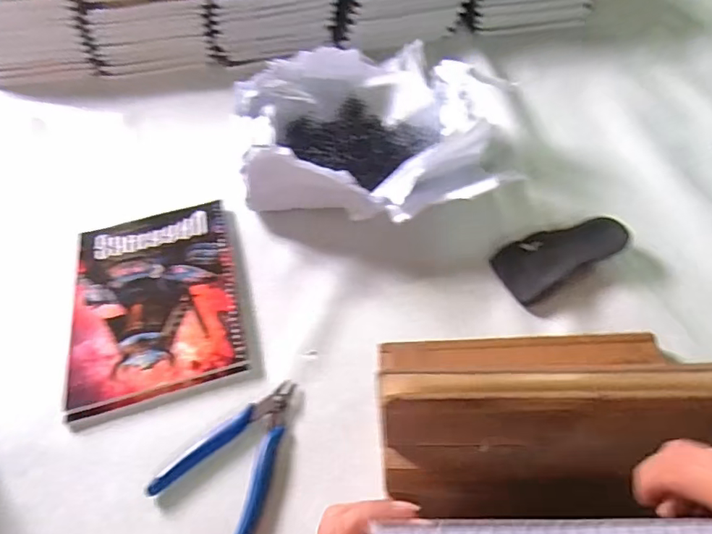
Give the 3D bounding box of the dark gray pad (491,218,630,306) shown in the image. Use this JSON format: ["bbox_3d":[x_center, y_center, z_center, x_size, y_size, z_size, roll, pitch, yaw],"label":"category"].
[{"bbox_3d":[0.185,-0.011,0.464,0.113,0.027,0.058,-22,55,-13],"label":"dark gray pad"}]

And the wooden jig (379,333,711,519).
[{"bbox_3d":[0.119,0.104,0.303,0.197,0.122,0.199,-3,53,2],"label":"wooden jig"}]

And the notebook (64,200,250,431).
[{"bbox_3d":[-0.183,0.026,0.468,0.143,0.010,0.209,-14,54,-7],"label":"notebook"}]

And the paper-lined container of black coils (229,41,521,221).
[{"bbox_3d":[0.032,-0.158,0.545,0.298,0.090,0.277,-2,53,2],"label":"paper-lined container of black coils"}]

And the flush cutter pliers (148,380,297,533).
[{"bbox_3d":[-0.078,0.134,0.370,0.079,0.008,0.114,28,60,22],"label":"flush cutter pliers"}]

